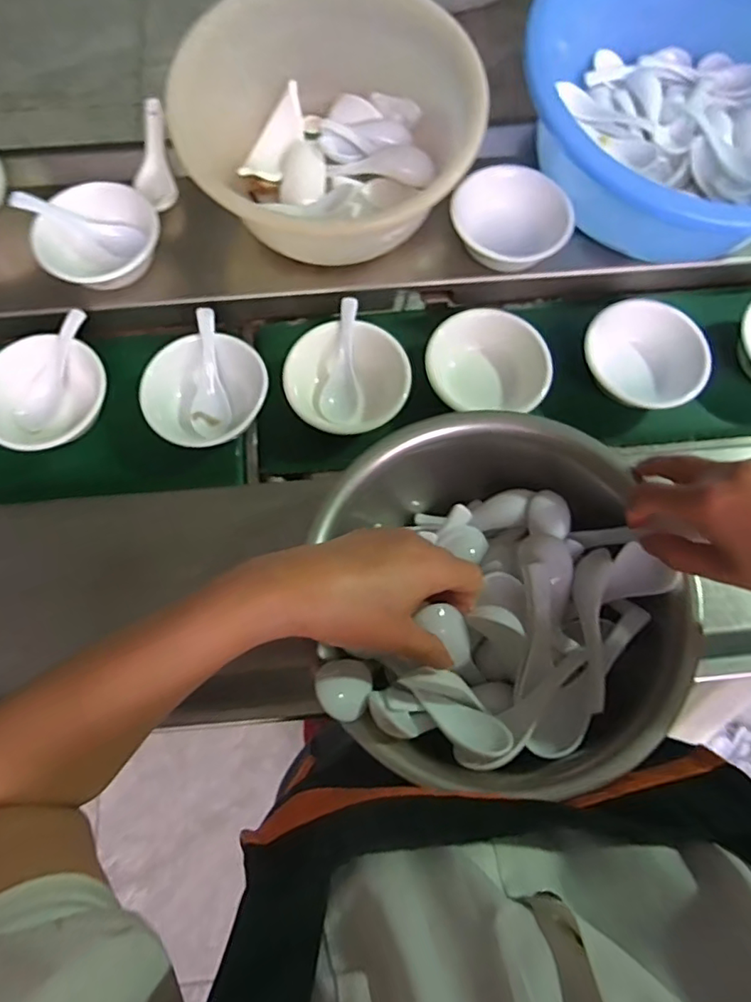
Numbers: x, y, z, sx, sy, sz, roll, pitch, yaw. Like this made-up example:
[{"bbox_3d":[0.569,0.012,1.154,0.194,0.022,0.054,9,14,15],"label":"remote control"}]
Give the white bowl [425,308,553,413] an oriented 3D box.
[{"bbox_3d":[0.106,-0.127,0.544,0.108,0.048,0.114,3,67,0],"label":"white bowl"}]

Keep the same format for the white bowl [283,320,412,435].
[{"bbox_3d":[-0.029,-0.116,0.540,0.116,0.042,0.105,-12,68,-7],"label":"white bowl"}]

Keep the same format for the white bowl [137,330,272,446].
[{"bbox_3d":[-0.160,-0.104,0.529,0.119,0.048,0.096,-21,69,-10],"label":"white bowl"}]

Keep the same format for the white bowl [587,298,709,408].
[{"bbox_3d":[0.257,-0.139,0.550,0.122,0.049,0.107,41,72,14],"label":"white bowl"}]

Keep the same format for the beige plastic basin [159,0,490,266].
[{"bbox_3d":[-0.044,-0.347,0.540,0.271,0.110,0.265,-21,81,-7],"label":"beige plastic basin"}]

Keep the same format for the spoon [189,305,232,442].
[{"bbox_3d":[-0.156,-0.118,0.532,0.032,0.020,0.116,-3,95,-3],"label":"spoon"}]

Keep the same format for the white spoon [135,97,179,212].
[{"bbox_3d":[-0.221,-0.345,0.571,0.034,0.022,0.115,-7,84,-4],"label":"white spoon"}]

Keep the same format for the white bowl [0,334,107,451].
[{"bbox_3d":[-0.308,-0.101,0.537,0.113,0.049,0.105,1,67,-1],"label":"white bowl"}]

